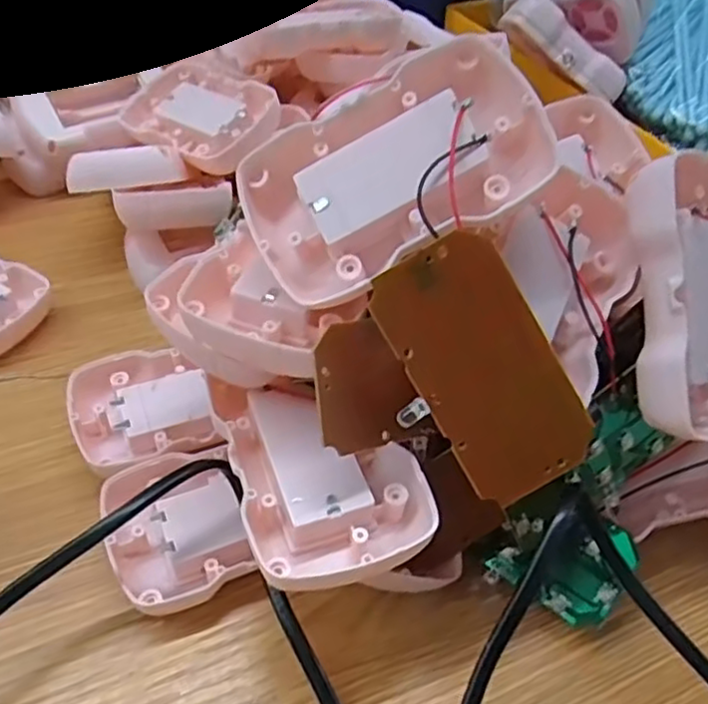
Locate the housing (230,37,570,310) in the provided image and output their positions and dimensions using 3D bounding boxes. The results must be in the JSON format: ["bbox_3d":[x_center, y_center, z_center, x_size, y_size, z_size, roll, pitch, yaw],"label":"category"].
[{"bbox_3d":[0.012,-0.054,0.205,0.087,0.020,0.052,-29,79,7],"label":"housing"}]

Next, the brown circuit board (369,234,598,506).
[{"bbox_3d":[0.037,0.005,0.189,0.038,0.074,0.004,-31,8,3],"label":"brown circuit board"}]

